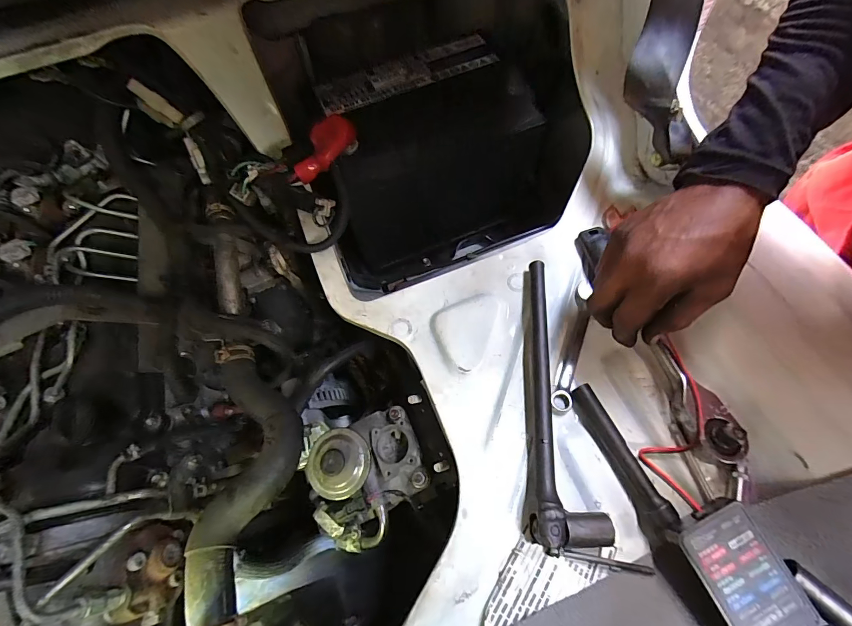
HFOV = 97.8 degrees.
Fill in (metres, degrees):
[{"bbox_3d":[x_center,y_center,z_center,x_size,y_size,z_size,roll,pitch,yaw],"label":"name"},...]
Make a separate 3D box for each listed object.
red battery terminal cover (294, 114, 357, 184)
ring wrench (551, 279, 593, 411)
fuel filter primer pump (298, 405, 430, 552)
[{"bbox_3d":[-0.102,-0.164,0.371,0.076,0.024,0.031,-41,62,21],"label":"red battery terminal cover"},{"bbox_3d":[0.147,0.026,0.368,0.019,0.009,0.145,18,69,11],"label":"ring wrench"},{"bbox_3d":[-0.058,0.163,0.371,0.115,0.053,0.115,-23,67,-6],"label":"fuel filter primer pump"}]

